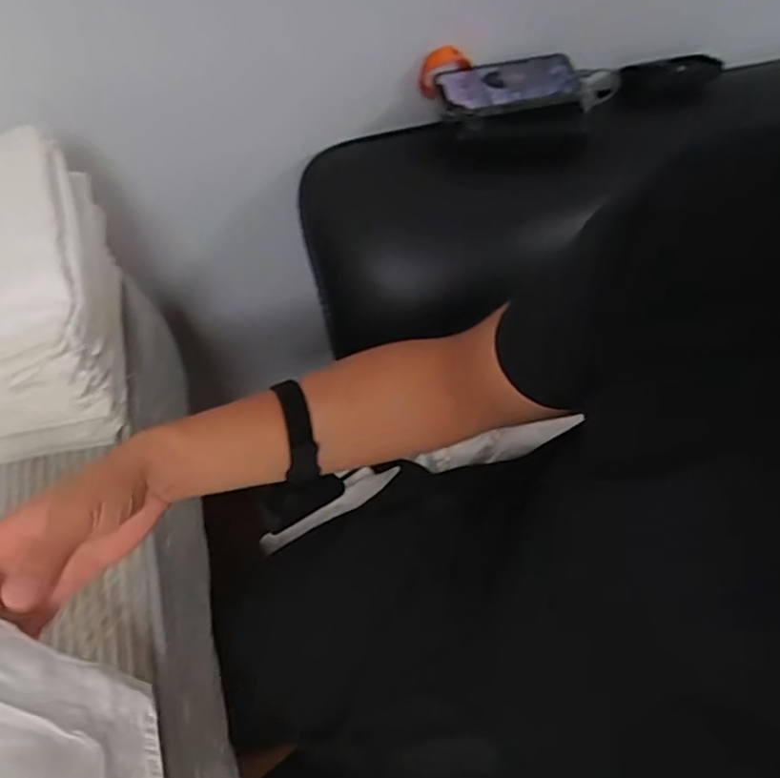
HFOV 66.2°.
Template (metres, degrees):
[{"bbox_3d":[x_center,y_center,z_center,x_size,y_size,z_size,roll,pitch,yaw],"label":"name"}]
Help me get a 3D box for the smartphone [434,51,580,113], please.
[{"bbox_3d":[0.133,-0.340,0.664,0.147,0.014,0.076,-11,63,-5],"label":"smartphone"}]

